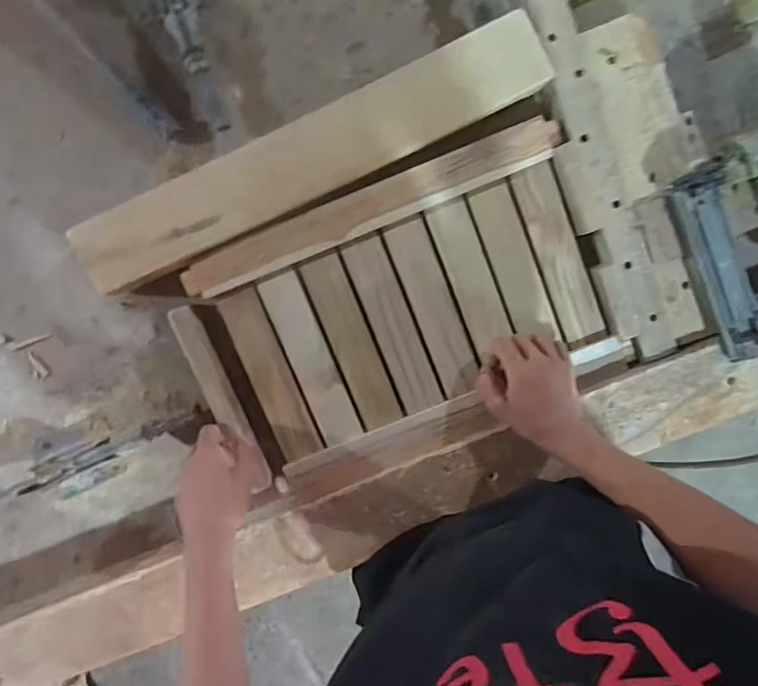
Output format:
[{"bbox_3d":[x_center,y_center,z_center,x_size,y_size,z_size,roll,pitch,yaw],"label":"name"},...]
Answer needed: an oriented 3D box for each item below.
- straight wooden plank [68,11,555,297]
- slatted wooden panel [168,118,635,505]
[{"bbox_3d":[-0.071,-0.192,0.541,0.515,0.026,0.080,-25,98,2],"label":"straight wooden plank"},{"bbox_3d":[0.020,-0.020,0.590,0.449,0.033,0.299,-22,100,0],"label":"slatted wooden panel"}]

